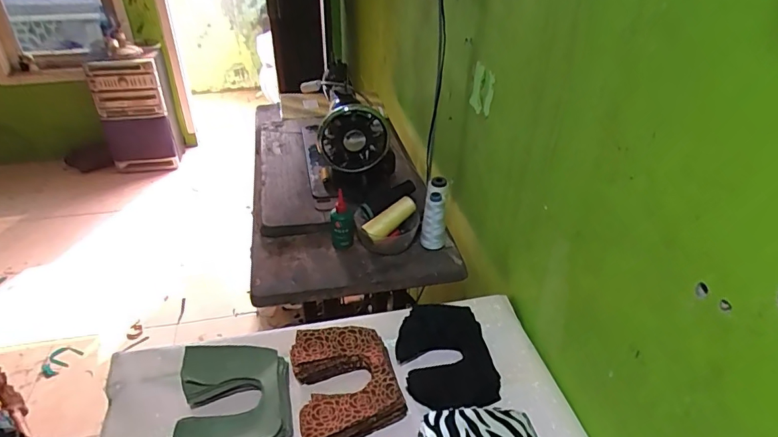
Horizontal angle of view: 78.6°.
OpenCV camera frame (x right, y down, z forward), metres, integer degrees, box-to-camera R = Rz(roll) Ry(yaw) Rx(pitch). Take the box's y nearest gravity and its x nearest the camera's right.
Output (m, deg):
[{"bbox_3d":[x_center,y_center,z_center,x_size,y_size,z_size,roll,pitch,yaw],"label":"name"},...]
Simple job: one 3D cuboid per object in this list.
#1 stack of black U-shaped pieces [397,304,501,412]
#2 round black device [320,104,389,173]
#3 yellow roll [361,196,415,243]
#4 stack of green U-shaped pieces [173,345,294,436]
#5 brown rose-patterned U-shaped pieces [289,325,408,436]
[{"bbox_3d":[0.079,0.195,0.682,0.130,0.035,0.159,-2,35,-5],"label":"stack of black U-shaped pieces"},{"bbox_3d":[-0.070,-0.160,0.951,0.134,0.128,0.031,-6,36,-11],"label":"round black device"},{"bbox_3d":[0.004,0.000,0.891,0.114,0.031,0.030,-37,48,-20],"label":"yellow roll"},{"bbox_3d":[-0.198,0.236,0.613,0.133,0.050,0.160,-7,36,-12],"label":"stack of green U-shaped pieces"},{"bbox_3d":[-0.063,0.218,0.650,0.132,0.039,0.168,-11,37,-17],"label":"brown rose-patterned U-shaped pieces"}]

